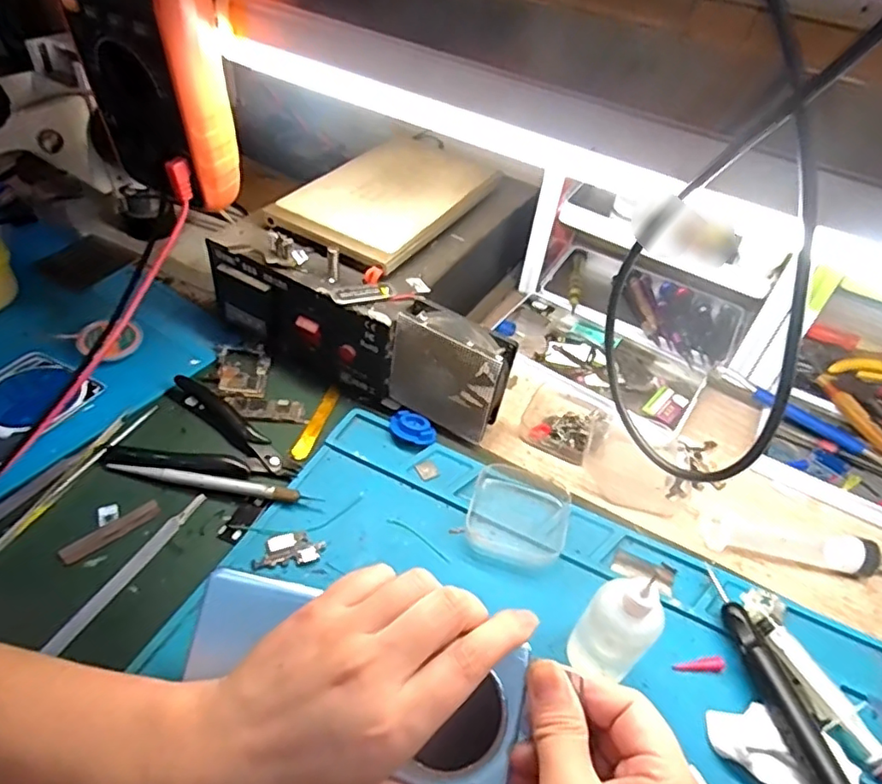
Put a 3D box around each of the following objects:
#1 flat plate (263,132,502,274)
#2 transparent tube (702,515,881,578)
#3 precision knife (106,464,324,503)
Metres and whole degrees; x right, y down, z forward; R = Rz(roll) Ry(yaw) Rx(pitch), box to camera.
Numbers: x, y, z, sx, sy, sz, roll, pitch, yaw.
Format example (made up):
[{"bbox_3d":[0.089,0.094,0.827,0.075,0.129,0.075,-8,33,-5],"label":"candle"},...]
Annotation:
[{"bbox_3d":[-0.035,-0.168,0.503,0.112,0.021,0.204,26,48,17],"label":"flat plate"},{"bbox_3d":[0.252,0.104,0.401,0.136,0.022,0.031,12,45,4],"label":"transparent tube"},{"bbox_3d":[-0.150,0.059,0.392,0.140,0.008,0.009,10,45,2],"label":"precision knife"}]

